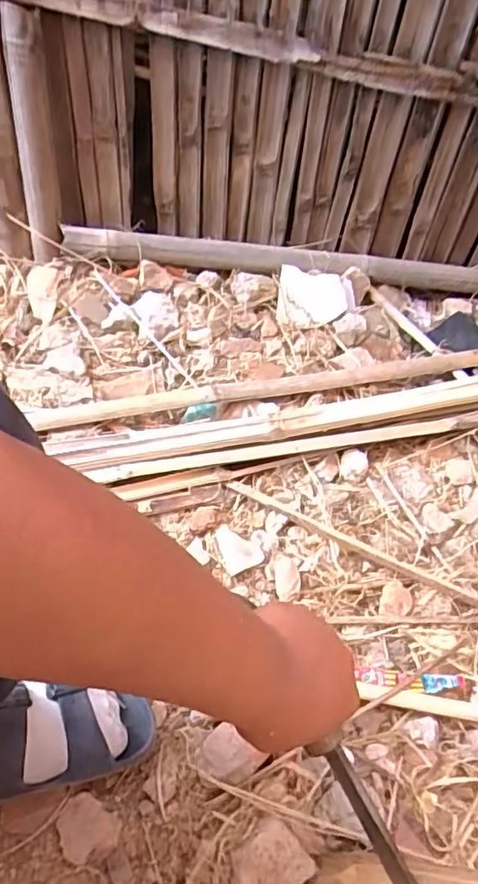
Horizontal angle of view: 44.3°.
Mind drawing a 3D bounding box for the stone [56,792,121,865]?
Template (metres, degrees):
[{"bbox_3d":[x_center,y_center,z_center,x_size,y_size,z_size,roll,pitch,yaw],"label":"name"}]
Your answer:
[{"bbox_3d":[-0.138,0.349,0.535,0.051,0.026,0.053,5,51,-7],"label":"stone"}]

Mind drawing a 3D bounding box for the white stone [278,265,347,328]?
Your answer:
[{"bbox_3d":[0.118,-0.226,0.952,0.112,0.057,0.101,7,52,0],"label":"white stone"}]

